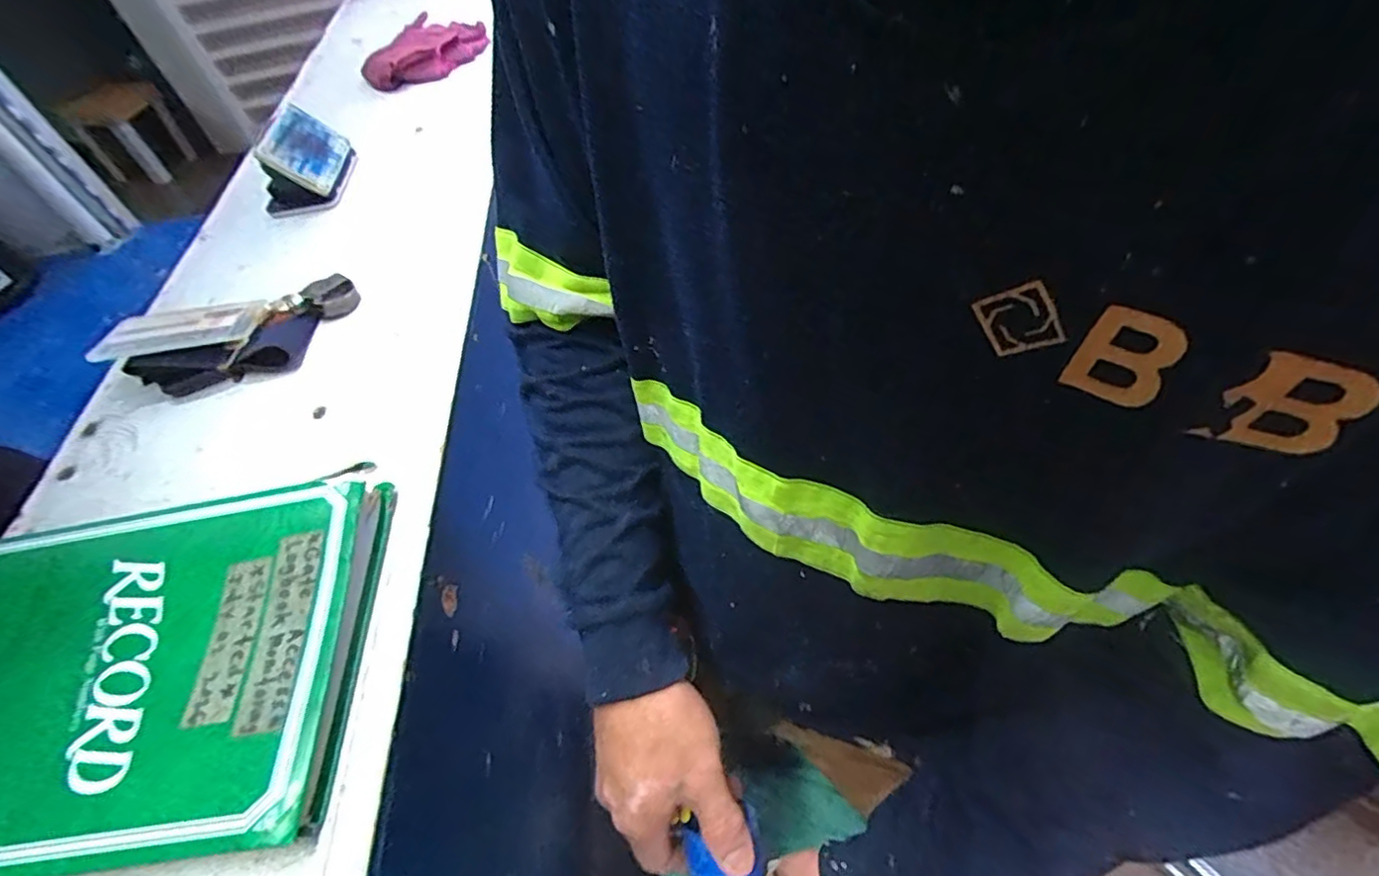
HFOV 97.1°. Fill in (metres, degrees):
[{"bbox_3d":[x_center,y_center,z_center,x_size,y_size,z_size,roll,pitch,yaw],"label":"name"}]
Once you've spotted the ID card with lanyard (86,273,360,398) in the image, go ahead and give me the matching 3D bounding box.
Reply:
[{"bbox_3d":[-0.354,-0.084,0.477,0.174,0.034,0.081,-13,53,-4],"label":"ID card with lanyard"}]

